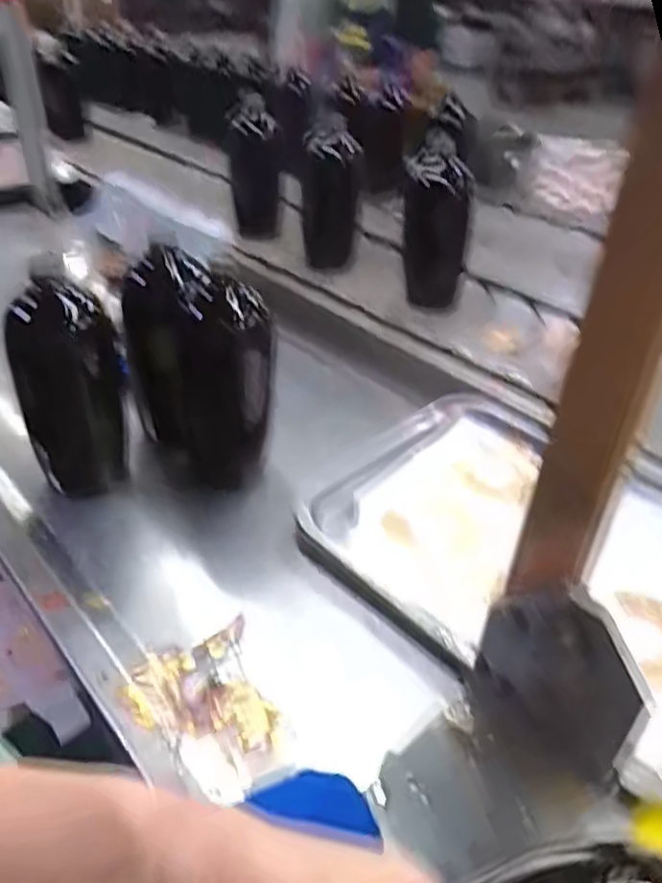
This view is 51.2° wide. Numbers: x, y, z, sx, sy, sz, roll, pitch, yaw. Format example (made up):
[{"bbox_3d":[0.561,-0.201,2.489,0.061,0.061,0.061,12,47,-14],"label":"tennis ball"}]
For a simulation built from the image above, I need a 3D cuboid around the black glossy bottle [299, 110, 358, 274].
[{"bbox_3d":[-0.002,-0.384,1.060,0.079,0.280,0.091,-3,68,-4],"label":"black glossy bottle"}]

